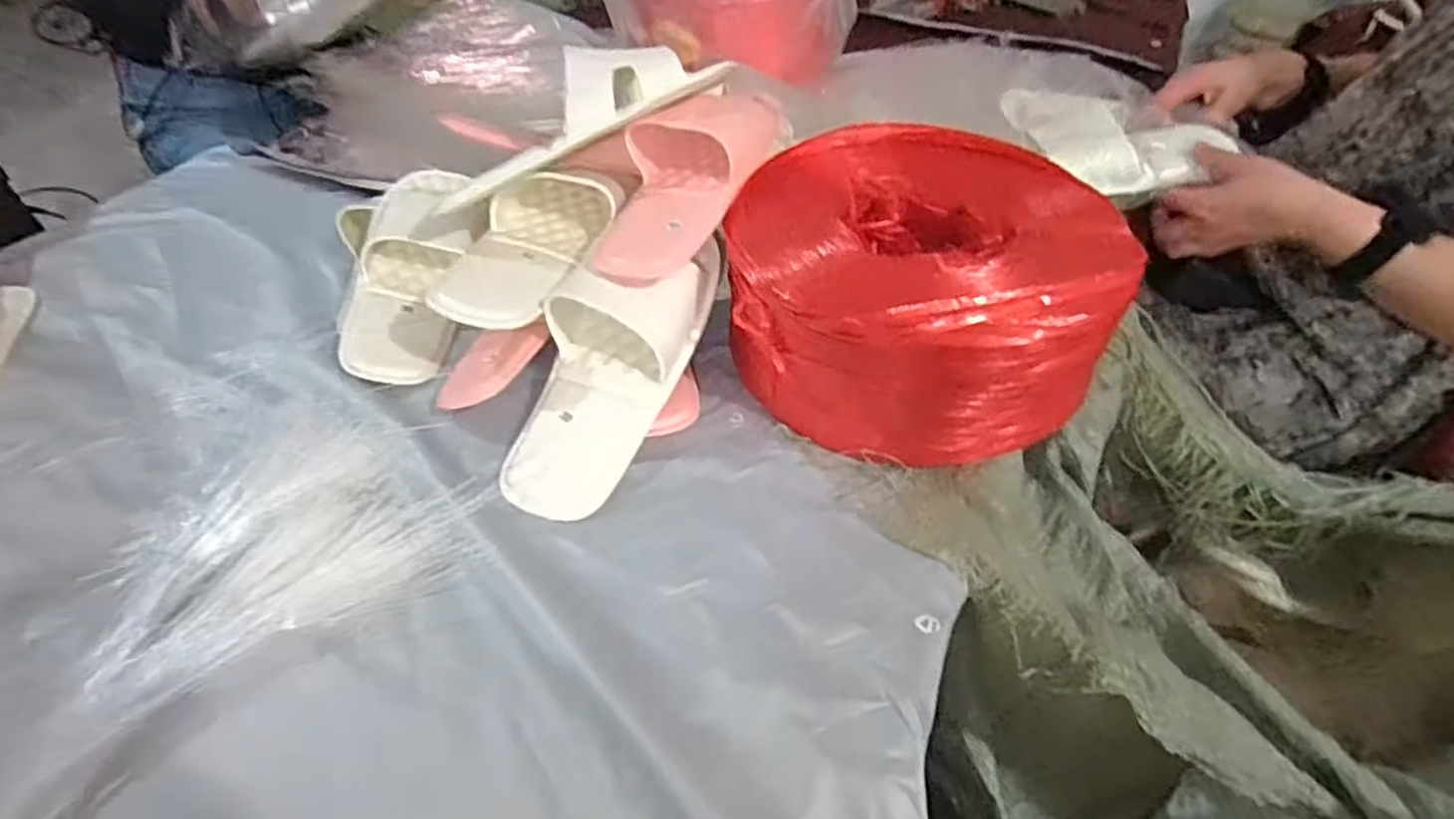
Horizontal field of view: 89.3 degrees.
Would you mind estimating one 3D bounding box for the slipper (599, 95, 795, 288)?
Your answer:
[{"bbox_3d":[-0.031,-0.186,0.579,0.107,0.074,0.237,19,61,15],"label":"slipper"}]

